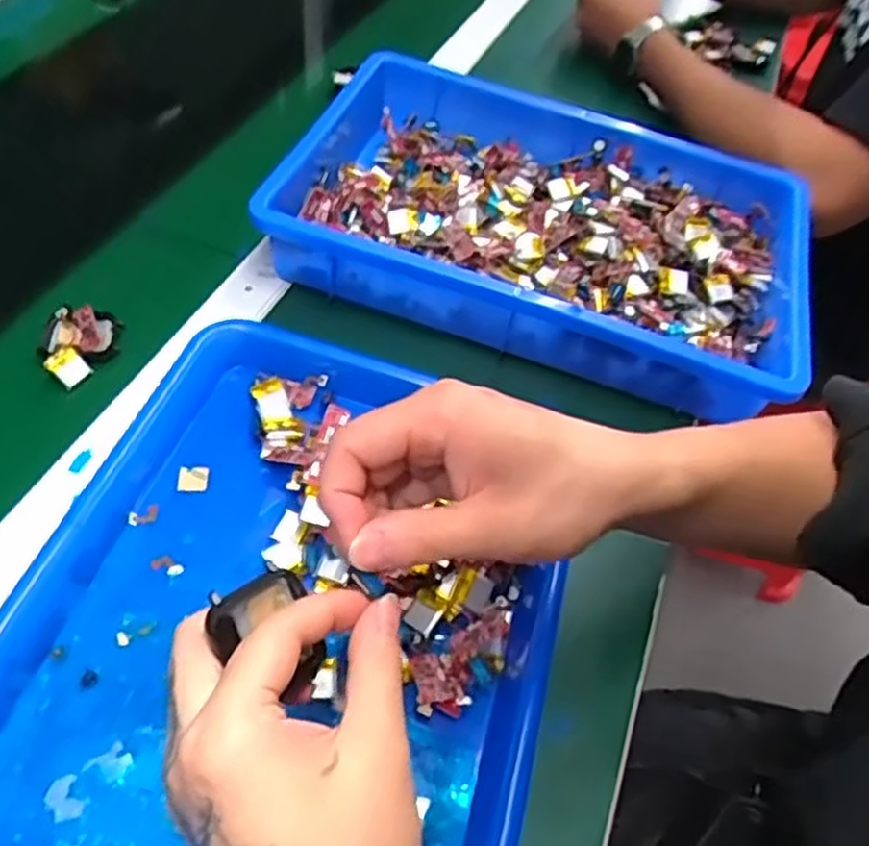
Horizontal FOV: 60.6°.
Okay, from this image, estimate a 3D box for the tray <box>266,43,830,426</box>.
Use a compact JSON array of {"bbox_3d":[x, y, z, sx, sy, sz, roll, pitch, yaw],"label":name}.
[{"bbox_3d":[0.081,-0.152,0.568,0.382,0.072,0.246,19,52,5],"label":"tray"}]

